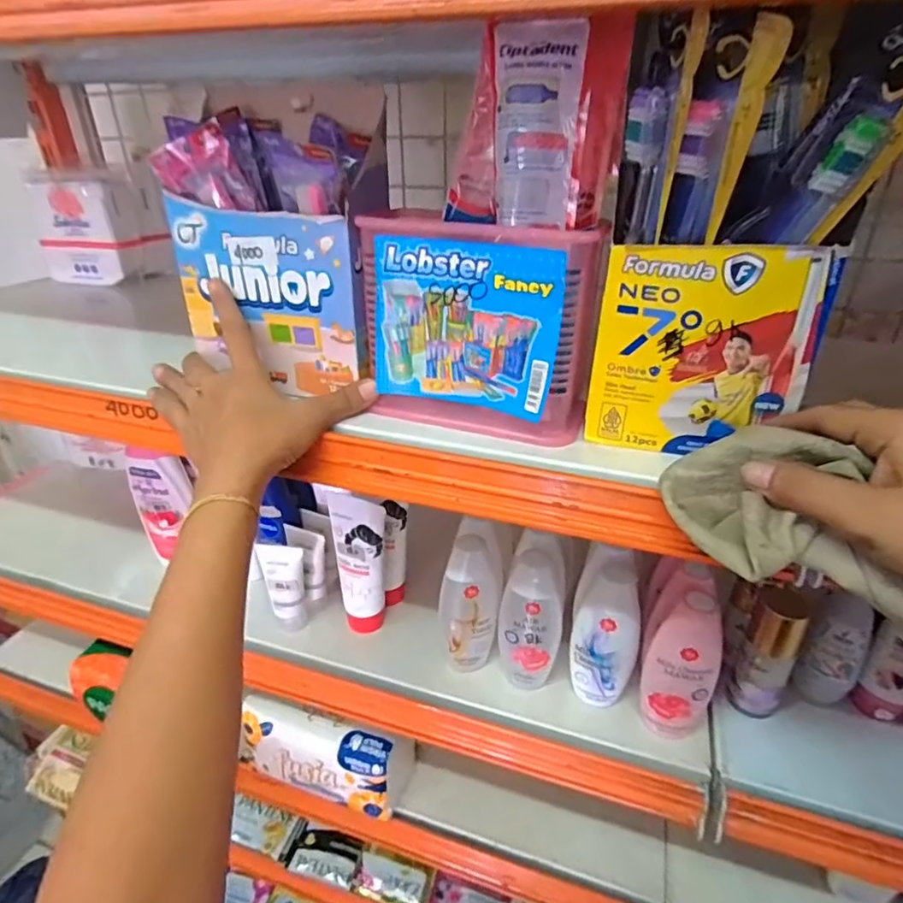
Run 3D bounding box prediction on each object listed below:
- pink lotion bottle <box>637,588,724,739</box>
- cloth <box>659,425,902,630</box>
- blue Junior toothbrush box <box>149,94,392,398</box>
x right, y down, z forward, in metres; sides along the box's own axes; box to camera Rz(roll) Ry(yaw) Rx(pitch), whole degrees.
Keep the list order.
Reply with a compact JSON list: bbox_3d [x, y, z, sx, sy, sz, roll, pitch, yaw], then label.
[{"bbox_3d":[0.173,0.162,0.427,0.052,0.146,0.029,15,33,25],"label":"pink lotion bottle"},{"bbox_3d":[0.167,0.041,0.263,0.055,0.065,0.132,-25,54,-36],"label":"cloth"},{"bbox_3d":[-0.117,-0.142,0.401,0.141,0.163,0.069,9,31,15],"label":"blue Junior toothbrush box"}]

